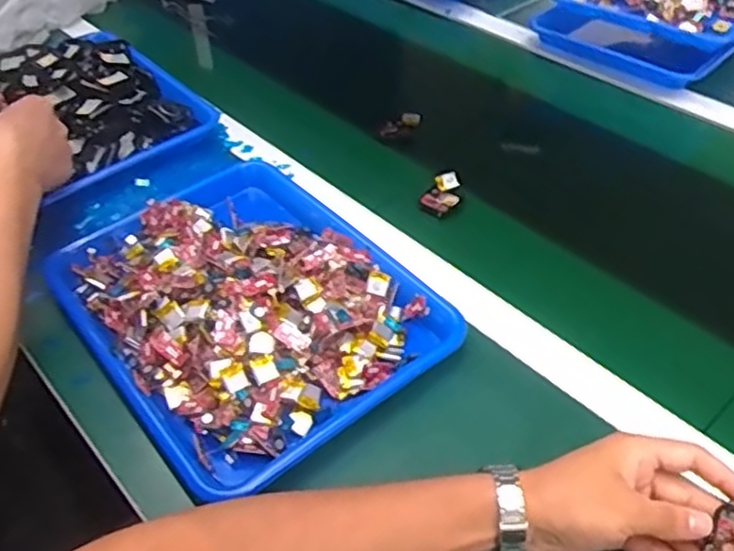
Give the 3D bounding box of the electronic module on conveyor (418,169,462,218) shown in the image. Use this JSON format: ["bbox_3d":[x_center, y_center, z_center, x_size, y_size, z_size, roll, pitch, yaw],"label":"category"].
[{"bbox_3d":[0.081,-0.087,0.728,0.031,0.018,0.058,22,50,24],"label":"electronic module on conveyor"}]

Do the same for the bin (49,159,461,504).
[{"bbox_3d":[-0.105,0.020,0.594,0.247,0.049,0.318,-31,50,-25],"label":"bin"}]

